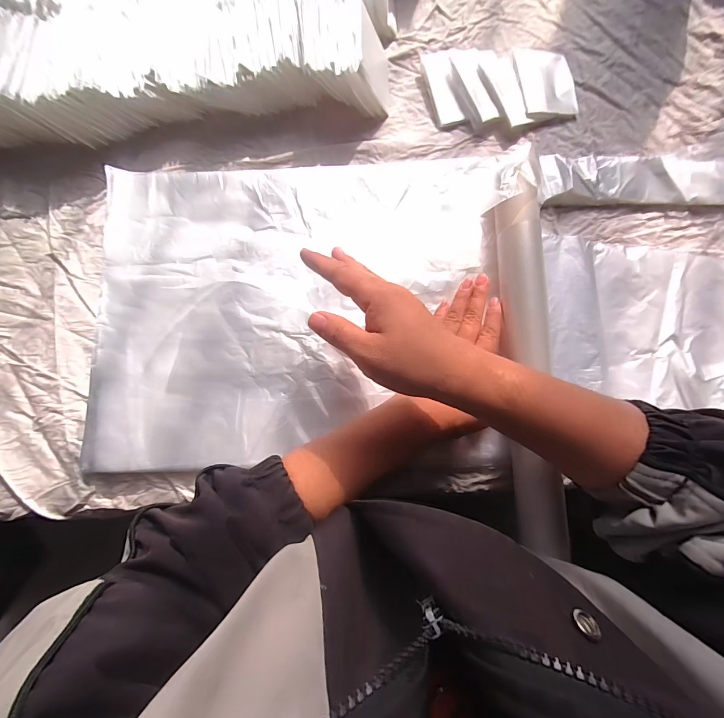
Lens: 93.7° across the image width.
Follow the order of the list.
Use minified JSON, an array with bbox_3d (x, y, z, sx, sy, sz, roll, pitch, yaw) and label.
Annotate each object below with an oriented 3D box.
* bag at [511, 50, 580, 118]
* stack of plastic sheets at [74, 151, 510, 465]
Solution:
[{"bbox_3d":[0.204,-0.308,0.378,0.063,0.013,0.084,-6,81,0],"label":"bag"},{"bbox_3d":[-0.063,-0.052,0.341,0.391,0.015,0.310,-1,81,1],"label":"stack of plastic sheets"}]

